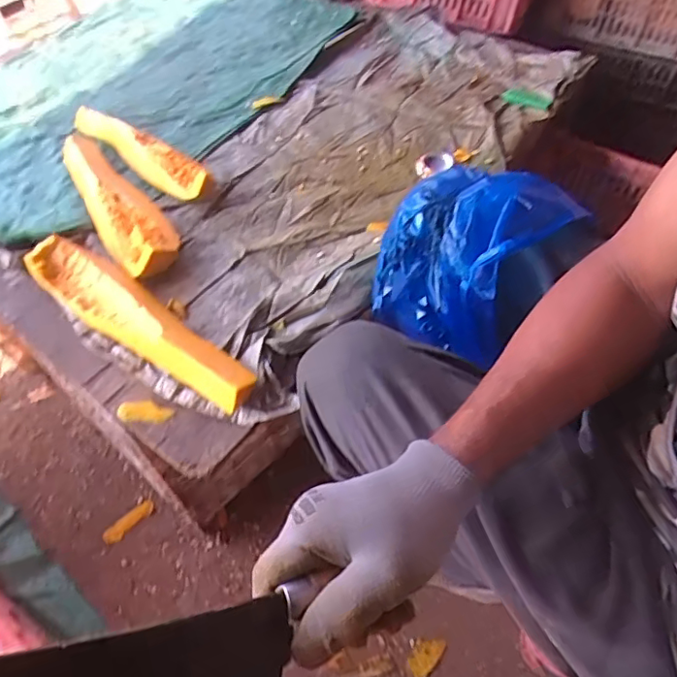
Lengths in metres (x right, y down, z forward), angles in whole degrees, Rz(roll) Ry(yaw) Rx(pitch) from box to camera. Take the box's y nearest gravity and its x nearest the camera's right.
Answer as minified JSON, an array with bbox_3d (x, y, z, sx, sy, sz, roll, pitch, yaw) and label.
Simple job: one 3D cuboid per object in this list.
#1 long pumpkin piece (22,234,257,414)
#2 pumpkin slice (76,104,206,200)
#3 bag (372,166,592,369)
[{"bbox_3d":[-0.242,-0.024,0.667,0.354,0.042,0.074,31,60,22],"label":"long pumpkin piece"},{"bbox_3d":[-0.302,-0.295,0.854,0.341,0.053,0.074,36,63,25],"label":"pumpkin slice"},{"bbox_3d":[0.134,-0.089,0.618,0.161,0.148,0.170,33,61,24],"label":"bag"}]

